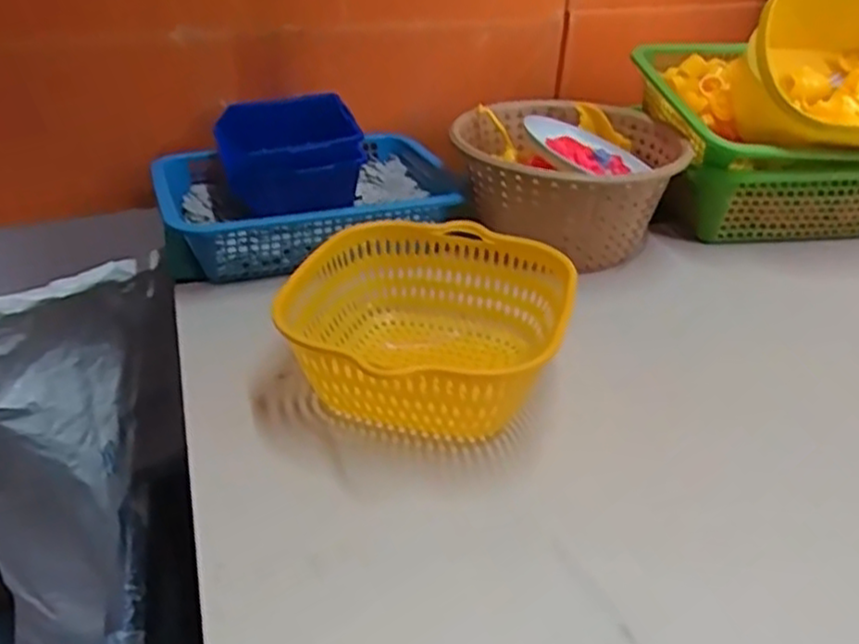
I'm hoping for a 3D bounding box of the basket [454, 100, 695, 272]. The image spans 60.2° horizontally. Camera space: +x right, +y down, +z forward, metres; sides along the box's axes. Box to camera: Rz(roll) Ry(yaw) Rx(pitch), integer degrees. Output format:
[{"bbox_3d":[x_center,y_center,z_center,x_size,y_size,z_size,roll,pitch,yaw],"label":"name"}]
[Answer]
[{"bbox_3d":[0.138,-0.147,0.765,0.216,0.105,0.227,12,34,16],"label":"basket"}]

